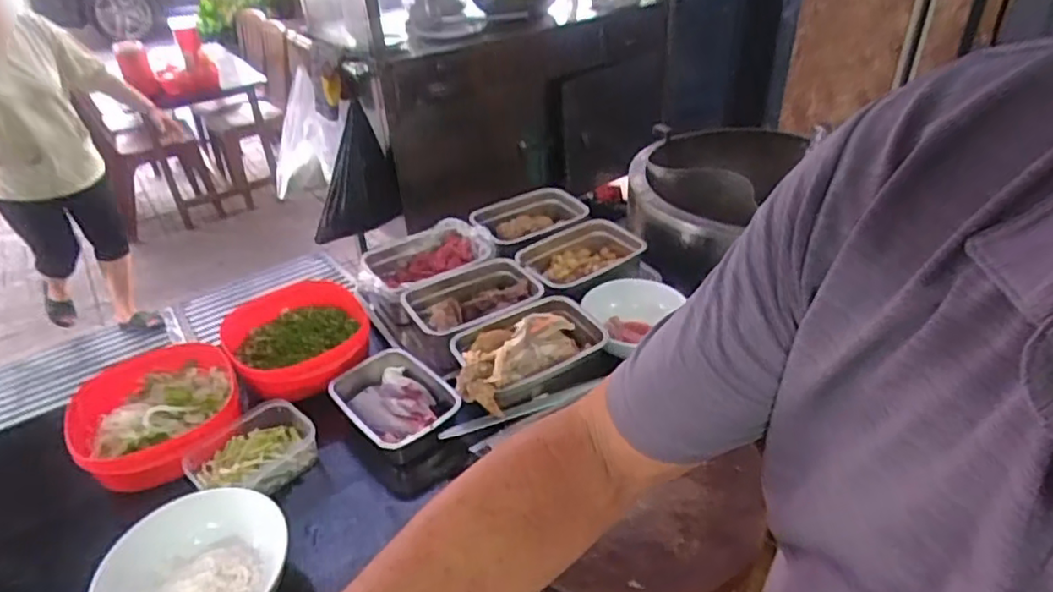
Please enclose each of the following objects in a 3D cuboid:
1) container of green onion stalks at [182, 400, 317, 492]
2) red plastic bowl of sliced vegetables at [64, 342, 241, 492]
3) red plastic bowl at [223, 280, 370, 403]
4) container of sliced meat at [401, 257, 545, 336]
[{"bbox_3d":[-0.367,0.215,0.876,0.108,0.048,0.156,25,45,34],"label":"container of green onion stalks"},{"bbox_3d":[-0.519,0.164,0.918,0.211,0.064,0.217,-25,41,-27],"label":"red plastic bowl of sliced vegetables"},{"bbox_3d":[-0.368,0.070,1.052,0.231,0.078,0.245,-3,36,2],"label":"red plastic bowl"},{"bbox_3d":[-0.086,0.011,1.084,0.213,0.058,0.151,-23,40,-24],"label":"container of sliced meat"}]

